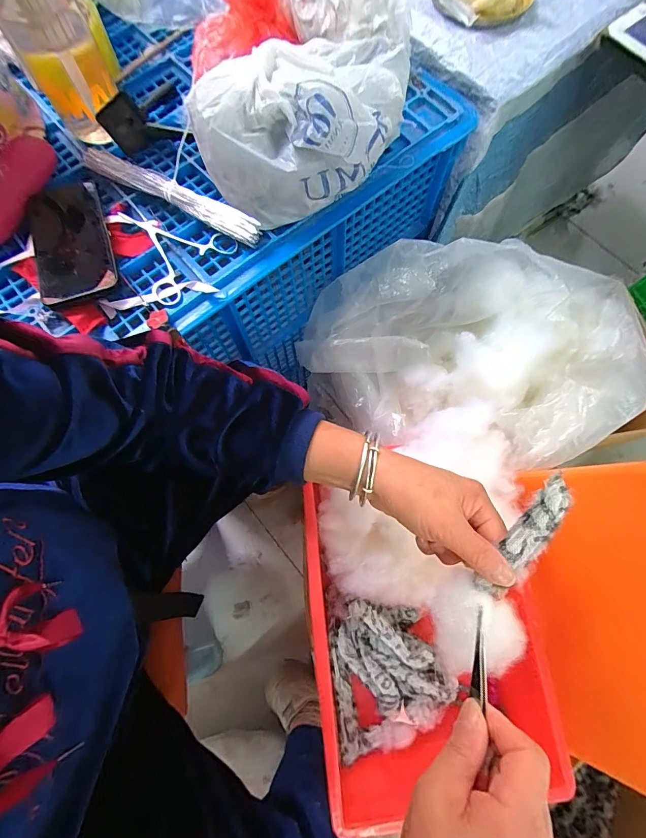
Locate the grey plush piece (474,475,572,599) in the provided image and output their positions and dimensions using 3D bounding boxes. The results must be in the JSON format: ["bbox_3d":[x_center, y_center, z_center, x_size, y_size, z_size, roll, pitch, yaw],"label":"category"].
[{"bbox_3d":[0.153,0.090,0.274,0.025,0.010,0.101,35,89,10],"label":"grey plush piece"}]

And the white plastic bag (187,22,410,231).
[{"bbox_3d":[-0.011,-0.315,0.389,0.239,0.094,0.133,-25,75,-7],"label":"white plastic bag"}]

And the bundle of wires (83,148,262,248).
[{"bbox_3d":[-0.183,-0.269,0.431,0.253,0.021,0.025,29,76,8],"label":"bundle of wires"}]

